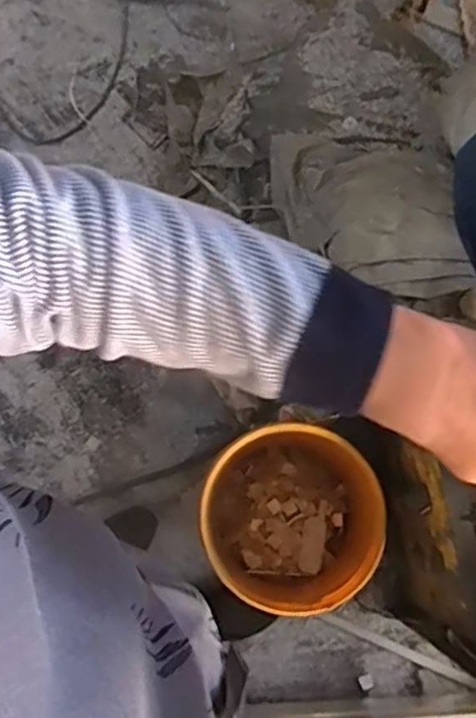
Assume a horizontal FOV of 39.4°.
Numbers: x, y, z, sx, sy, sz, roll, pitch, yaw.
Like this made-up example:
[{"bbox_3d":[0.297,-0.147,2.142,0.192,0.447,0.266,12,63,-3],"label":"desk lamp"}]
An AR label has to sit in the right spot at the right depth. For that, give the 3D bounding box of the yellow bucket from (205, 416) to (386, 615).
[{"bbox_3d":[0.080,0.285,1.210,0.275,0.284,0.299,0,78,0],"label":"yellow bucket"}]

